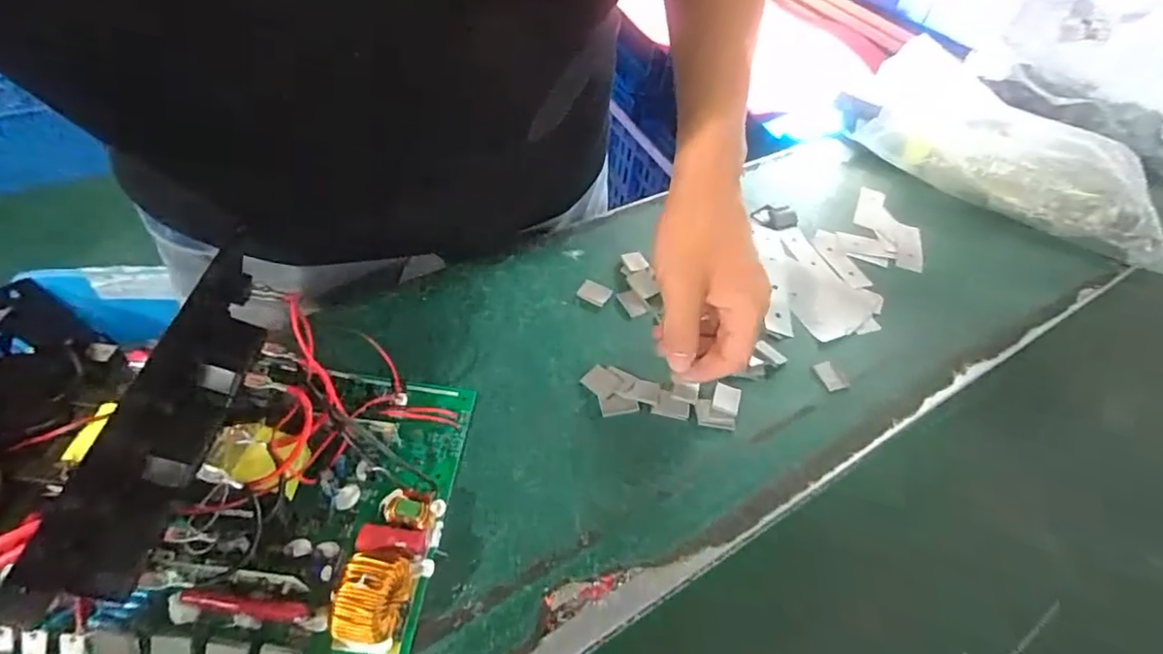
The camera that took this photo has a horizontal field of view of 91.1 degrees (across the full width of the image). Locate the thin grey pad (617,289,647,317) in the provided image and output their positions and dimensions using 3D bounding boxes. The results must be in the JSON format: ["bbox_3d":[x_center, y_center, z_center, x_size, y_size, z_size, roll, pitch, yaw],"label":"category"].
[{"bbox_3d":[0.039,-0.020,0.443,0.017,0.004,0.024,-18,53,-20],"label":"thin grey pad"}]

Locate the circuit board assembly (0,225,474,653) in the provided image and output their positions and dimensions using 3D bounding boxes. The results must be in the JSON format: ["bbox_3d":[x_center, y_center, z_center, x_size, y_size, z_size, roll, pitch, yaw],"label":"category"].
[{"bbox_3d":[-0.205,0.069,0.292,0.261,0.083,0.189,6,49,0],"label":"circuit board assembly"}]

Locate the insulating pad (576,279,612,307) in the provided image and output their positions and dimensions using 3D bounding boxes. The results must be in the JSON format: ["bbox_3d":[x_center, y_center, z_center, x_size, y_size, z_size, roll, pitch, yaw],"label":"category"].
[{"bbox_3d":[0.010,-0.027,0.442,0.024,0.004,0.018,25,52,16],"label":"insulating pad"}]

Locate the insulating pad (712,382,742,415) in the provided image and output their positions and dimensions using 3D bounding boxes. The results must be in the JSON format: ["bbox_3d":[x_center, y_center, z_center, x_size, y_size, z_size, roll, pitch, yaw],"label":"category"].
[{"bbox_3d":[0.098,0.049,0.386,0.018,0.005,0.020,18,50,10],"label":"insulating pad"}]

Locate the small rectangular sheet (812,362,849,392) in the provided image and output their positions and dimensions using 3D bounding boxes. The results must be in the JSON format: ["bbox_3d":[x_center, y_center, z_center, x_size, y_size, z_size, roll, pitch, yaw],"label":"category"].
[{"bbox_3d":[0.181,0.035,0.415,0.012,0.009,0.027,-8,51,-12],"label":"small rectangular sheet"}]

